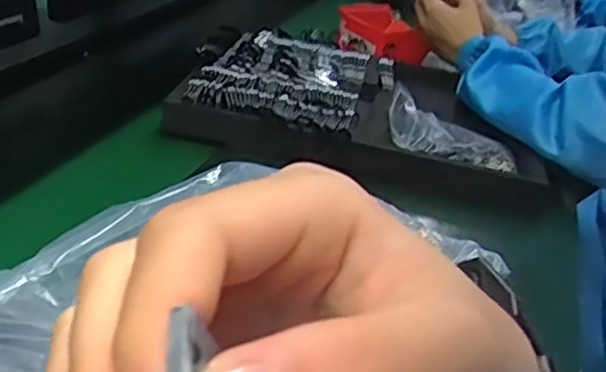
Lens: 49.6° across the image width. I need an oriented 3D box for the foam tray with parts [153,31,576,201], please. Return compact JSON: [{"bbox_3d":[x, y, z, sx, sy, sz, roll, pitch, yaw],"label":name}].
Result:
[{"bbox_3d":[0.090,-0.110,0.828,0.484,0.061,0.338,8,30,3],"label":"foam tray with parts"}]

